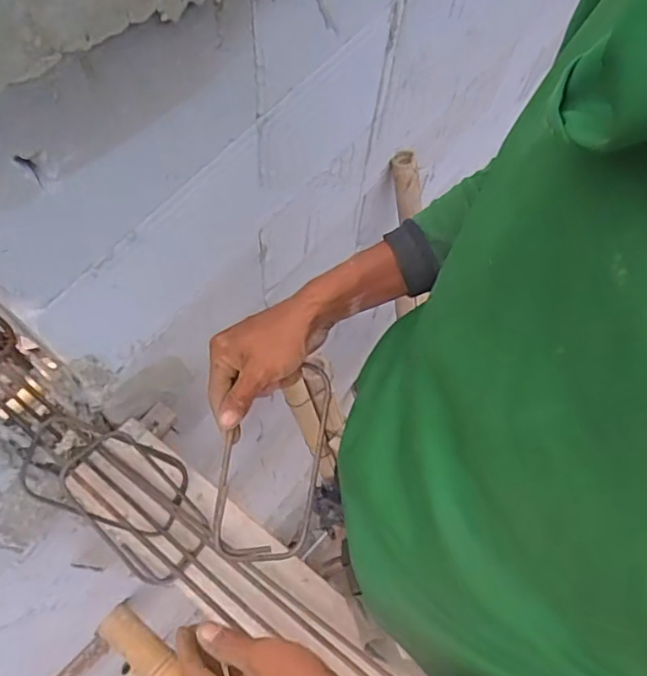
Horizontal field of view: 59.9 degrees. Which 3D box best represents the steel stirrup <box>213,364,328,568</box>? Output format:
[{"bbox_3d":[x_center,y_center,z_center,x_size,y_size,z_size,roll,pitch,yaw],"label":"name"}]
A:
[{"bbox_3d":[-0.048,0.119,0.542,0.102,0.016,0.192,9,86,-22],"label":"steel stirrup"}]

